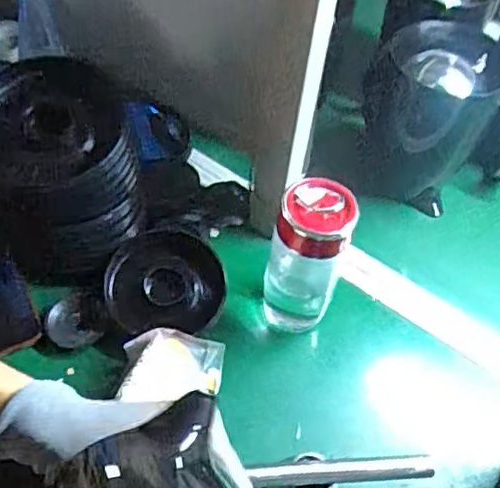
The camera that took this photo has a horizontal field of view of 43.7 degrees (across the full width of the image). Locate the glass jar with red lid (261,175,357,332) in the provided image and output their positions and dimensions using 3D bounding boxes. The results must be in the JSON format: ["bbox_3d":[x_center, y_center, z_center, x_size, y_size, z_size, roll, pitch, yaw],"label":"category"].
[{"bbox_3d":[0.053,0.021,0.600,0.069,0.188,0.062,15,51,6],"label":"glass jar with red lid"}]

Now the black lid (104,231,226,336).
[{"bbox_3d":[-0.085,0.042,0.631,0.117,0.031,0.113,0,51,-6],"label":"black lid"}]

